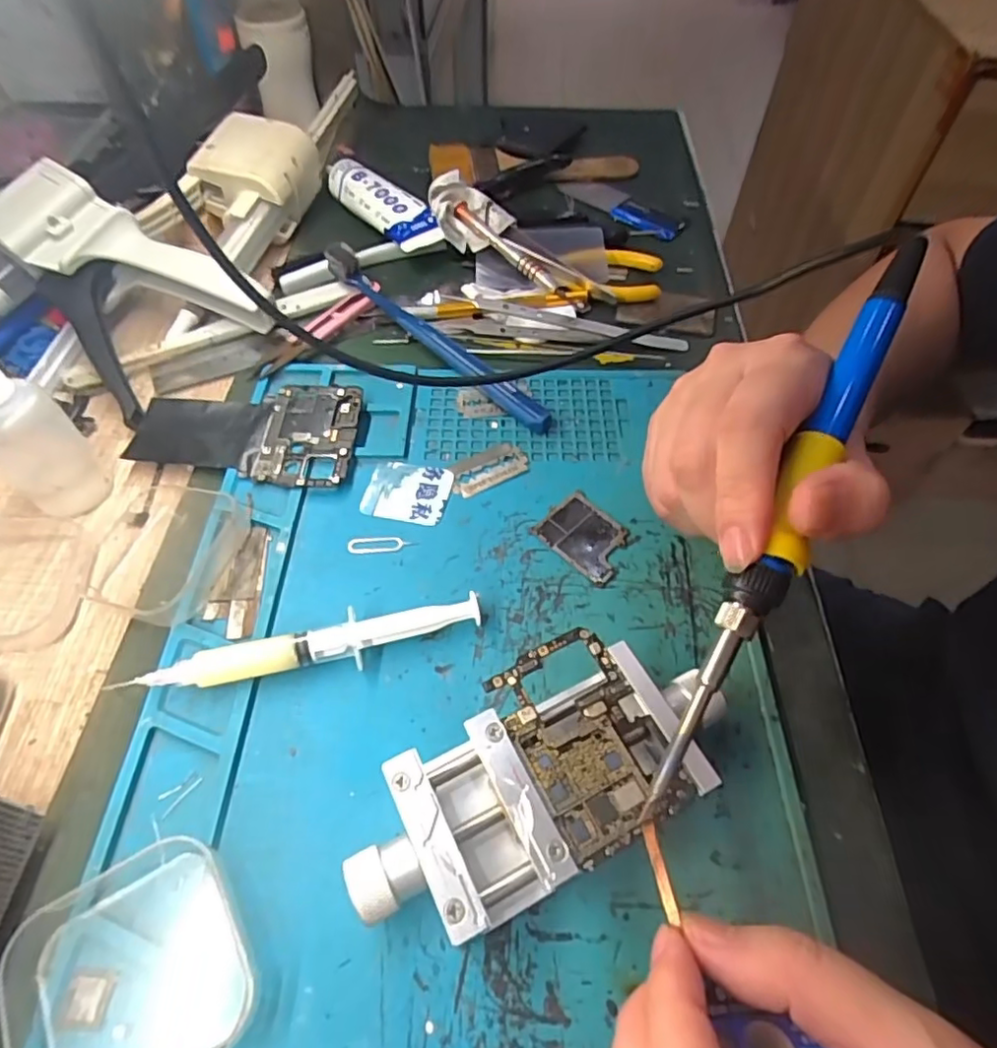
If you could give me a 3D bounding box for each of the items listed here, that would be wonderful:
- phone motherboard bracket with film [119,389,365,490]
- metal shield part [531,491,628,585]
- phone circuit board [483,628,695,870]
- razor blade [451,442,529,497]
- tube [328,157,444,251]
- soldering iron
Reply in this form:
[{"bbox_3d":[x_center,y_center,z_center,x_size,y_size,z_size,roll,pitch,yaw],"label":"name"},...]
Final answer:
[{"bbox_3d":[-0.130,-0.050,0.323,0.113,0.009,0.064,7,55,3],"label":"phone motherboard bracket with film"},{"bbox_3d":[0.042,0.005,0.291,0.042,0.004,0.032,39,63,23],"label":"metal shield part"},{"bbox_3d":[0.029,0.072,0.211,0.045,0.004,0.067,-25,59,-16],"label":"phone circuit board"},{"bbox_3d":[-0.005,-0.029,0.314,0.041,0.004,0.021,-25,59,-18],"label":"razor blade"},{"bbox_3d":[-0.080,-0.224,0.437,0.032,0.027,0.114,-31,61,-21],"label":"tube"},{"bbox_3d":[0.096,-0.005,0.202,0.016,0.015,0.212,25,82,14],"label":"soldering iron"}]

